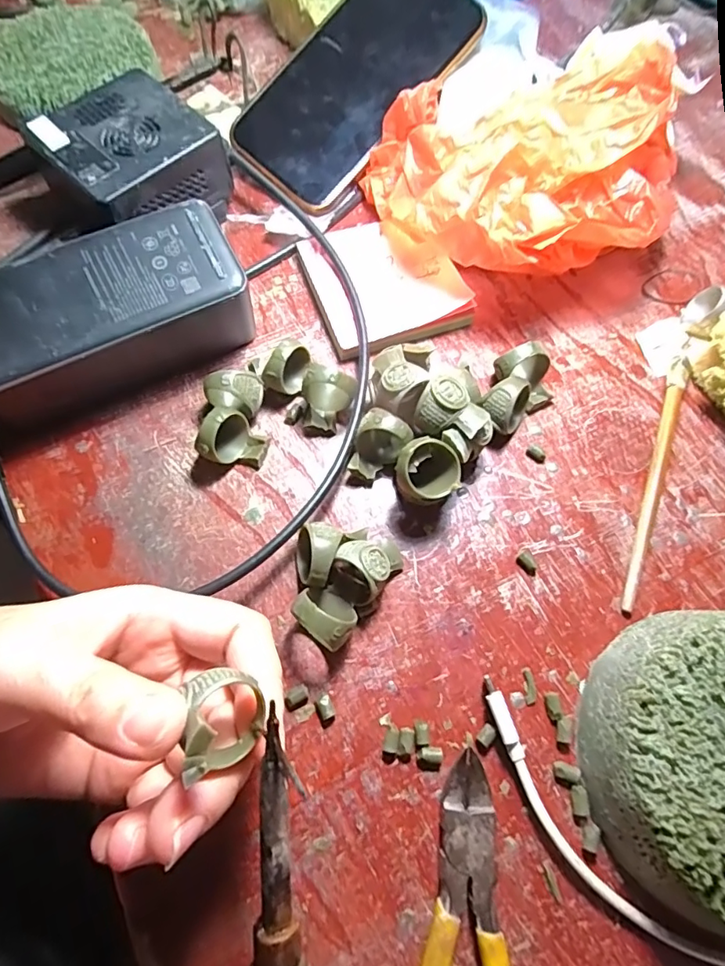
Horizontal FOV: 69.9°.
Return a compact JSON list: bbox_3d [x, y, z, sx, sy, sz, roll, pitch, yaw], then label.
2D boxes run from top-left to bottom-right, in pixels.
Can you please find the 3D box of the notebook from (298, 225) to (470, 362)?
[{"bbox_3d":[0.011,-0.110,0.286,0.074,0.016,0.084,-21,69,-10],"label":"notebook"}]

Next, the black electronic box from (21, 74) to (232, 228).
[{"bbox_3d":[-0.123,-0.169,0.288,0.083,0.050,0.079,42,73,15],"label":"black electronic box"}]

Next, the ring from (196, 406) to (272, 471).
[{"bbox_3d":[-0.059,-0.018,0.240,0.022,0.030,0.027,36,71,13],"label":"ring"}]

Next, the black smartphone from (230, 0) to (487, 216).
[{"bbox_3d":[-0.004,-0.246,0.313,0.080,0.010,0.164,38,87,5],"label":"black smartphone"}]

